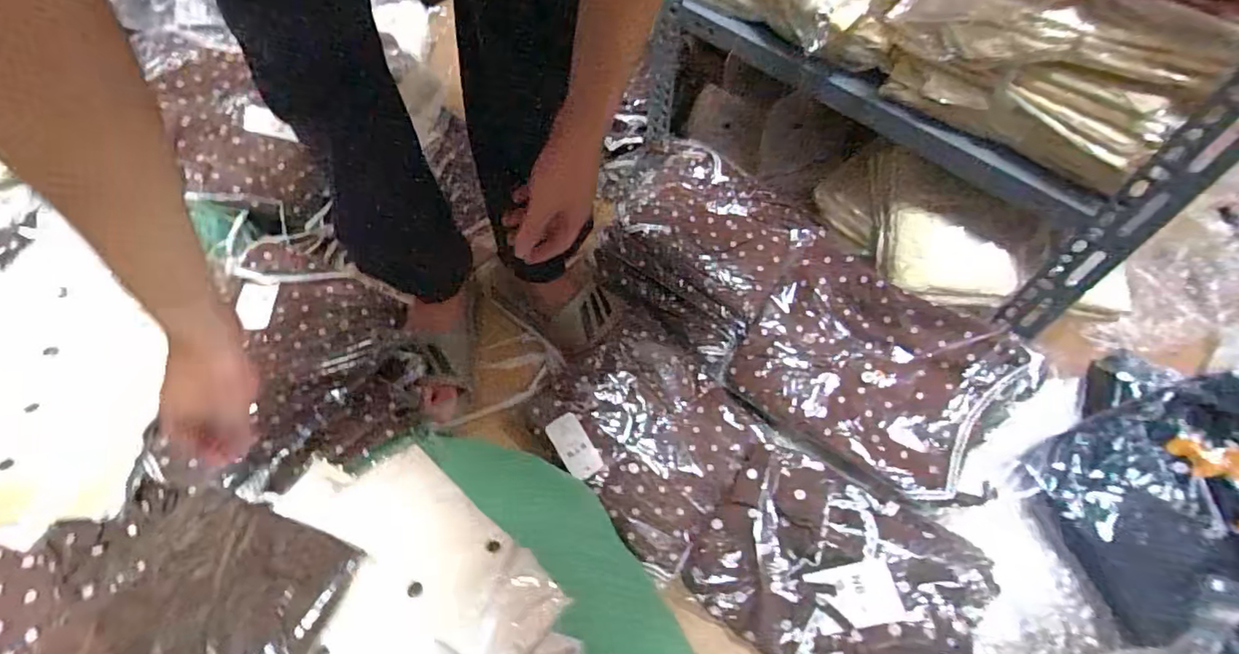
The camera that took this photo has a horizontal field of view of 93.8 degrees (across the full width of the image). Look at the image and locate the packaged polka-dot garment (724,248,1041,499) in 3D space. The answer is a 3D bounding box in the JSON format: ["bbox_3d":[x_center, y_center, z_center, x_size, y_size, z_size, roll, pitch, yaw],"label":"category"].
[{"bbox_3d":[0.298,0.046,0.696,0.295,0.039,0.222,28,71,24],"label":"packaged polka-dot garment"}]

